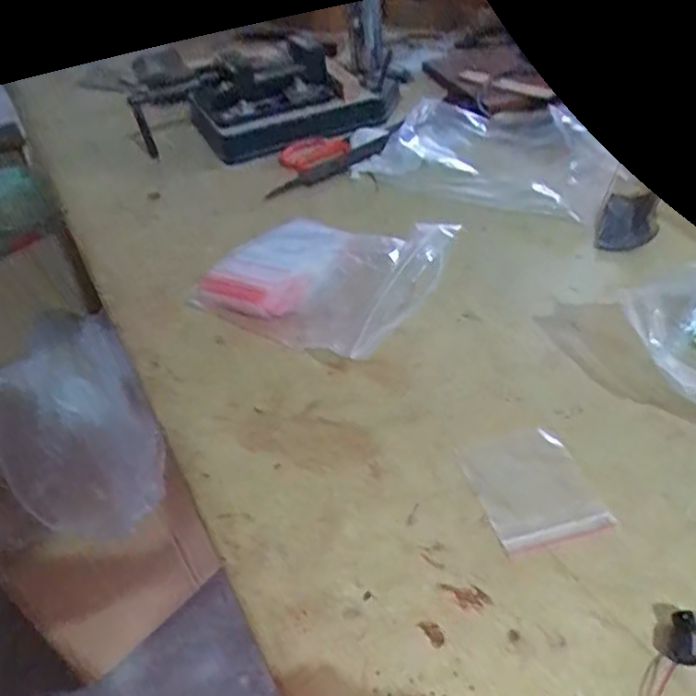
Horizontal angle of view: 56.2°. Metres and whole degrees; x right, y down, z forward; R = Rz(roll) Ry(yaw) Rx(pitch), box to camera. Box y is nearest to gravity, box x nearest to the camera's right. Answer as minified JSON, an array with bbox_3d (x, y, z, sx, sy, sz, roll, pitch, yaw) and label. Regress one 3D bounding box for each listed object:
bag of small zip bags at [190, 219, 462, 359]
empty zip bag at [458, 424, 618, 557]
[{"bbox_3d":[-0.015,-0.061,0.516,0.180,0.057,0.143,24,49,32],"label":"bag of small zip bags"},{"bbox_3d":[0.104,0.077,0.370,0.062,0.005,0.078,-13,40,-7],"label":"empty zip bag"}]

